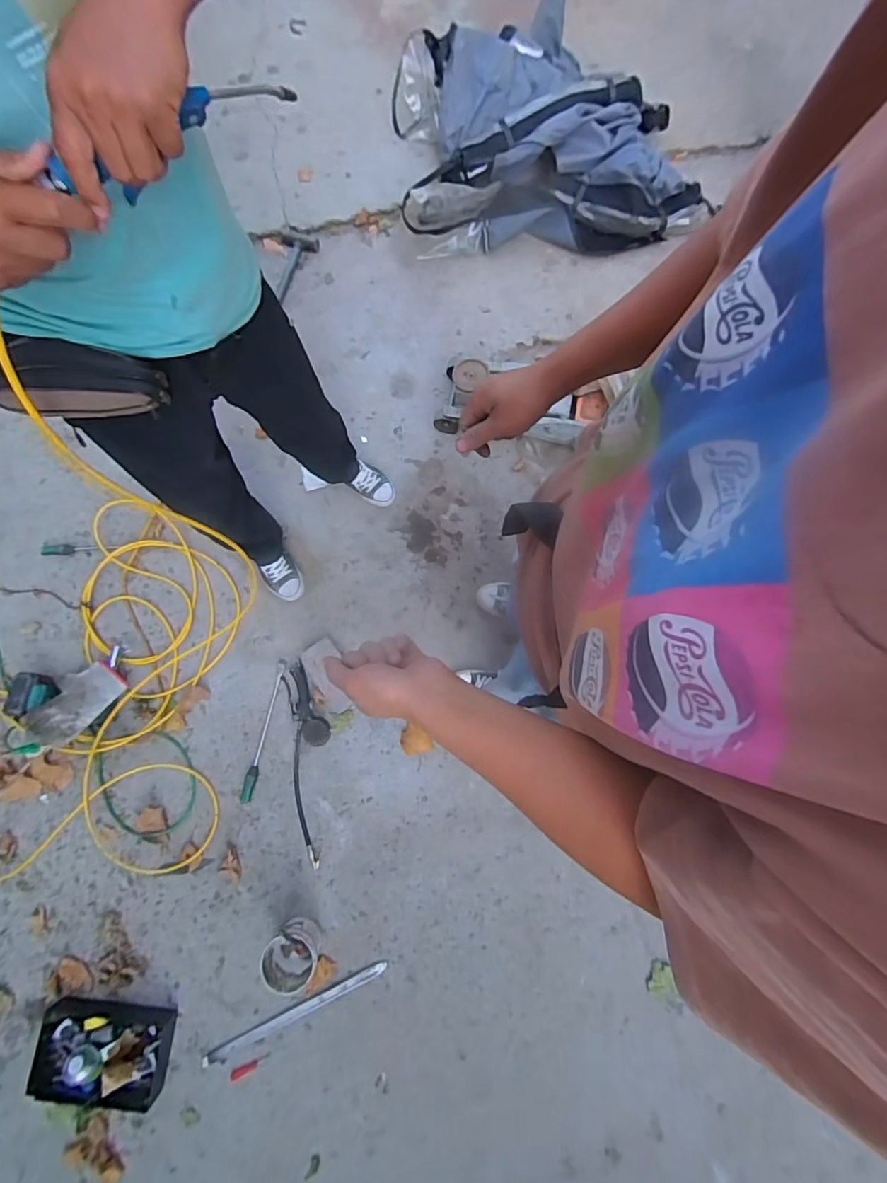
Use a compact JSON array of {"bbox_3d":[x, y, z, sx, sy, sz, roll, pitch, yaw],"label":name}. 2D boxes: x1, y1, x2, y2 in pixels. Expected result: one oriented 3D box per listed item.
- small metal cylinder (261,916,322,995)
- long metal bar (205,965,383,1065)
[{"bbox_3d":[-0.347,0.833,1.134,0.115,0.089,0.118,0,78,-1],"label":"small metal cylinder"},{"bbox_3d":[-0.332,0.967,1.132,0.414,0.013,0.033,-21,66,-12],"label":"long metal bar"}]

